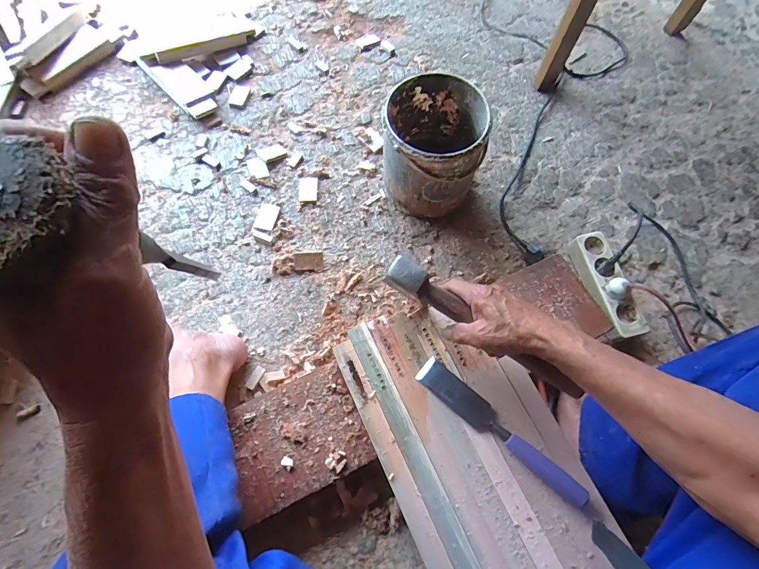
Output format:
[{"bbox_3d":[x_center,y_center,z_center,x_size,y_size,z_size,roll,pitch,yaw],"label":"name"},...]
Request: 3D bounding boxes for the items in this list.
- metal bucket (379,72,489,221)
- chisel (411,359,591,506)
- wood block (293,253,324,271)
[{"bbox_3d":[0.095,-0.246,0.743,0.169,0.189,0.182,0,69,0],"label":"metal bucket"},{"bbox_3d":[0.152,0.183,0.511,0.241,0.019,0.039,39,74,14],"label":"chisel"},{"bbox_3d":[-0.132,-0.043,0.750,0.054,0.015,0.034,-4,69,-1],"label":"wood block"}]

